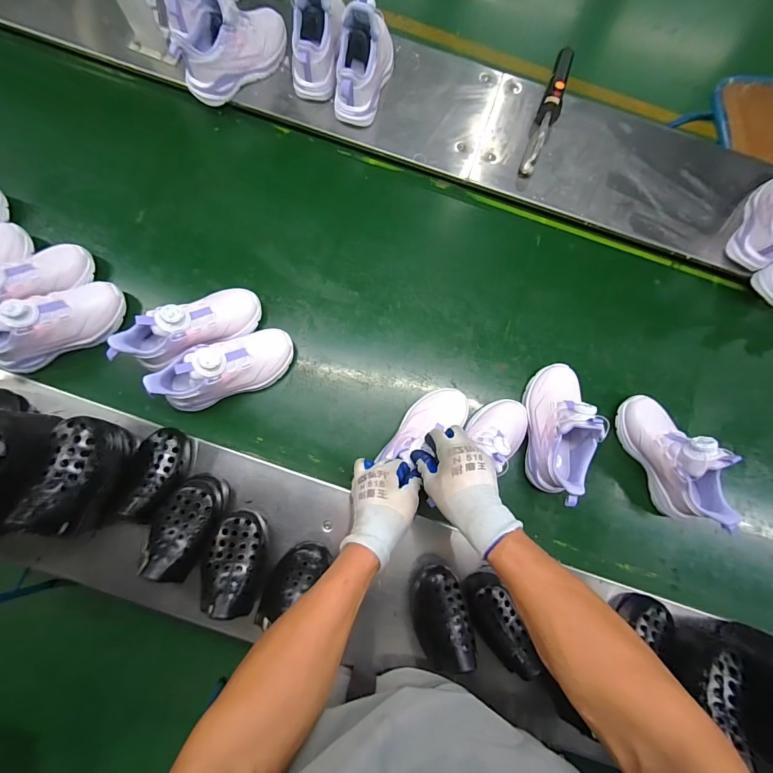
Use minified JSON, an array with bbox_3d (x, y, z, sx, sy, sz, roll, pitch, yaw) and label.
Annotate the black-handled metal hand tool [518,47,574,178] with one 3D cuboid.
[{"bbox_3d":[0.292,-0.495,0.659,0.034,0.044,0.265,19,81,1],"label":"black-handled metal hand tool"}]

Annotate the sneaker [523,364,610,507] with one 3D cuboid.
[{"bbox_3d":[0.265,0.064,0.559,0.074,0.128,0.208,6,81,-2],"label":"sneaker"}]

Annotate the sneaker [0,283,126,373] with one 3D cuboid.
[{"bbox_3d":[-0.515,-0.090,0.570,0.206,0.107,0.066,-32,84,-7],"label":"sneaker"}]

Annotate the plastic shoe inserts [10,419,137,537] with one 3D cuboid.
[{"bbox_3d":[-0.389,0.117,0.481,0.050,0.141,0.150,2,86,-3],"label":"plastic shoe inserts"}]

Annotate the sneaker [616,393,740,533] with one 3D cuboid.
[{"bbox_3d":[0.438,0.106,0.556,0.067,0.135,0.193,-19,82,-5],"label":"sneaker"}]

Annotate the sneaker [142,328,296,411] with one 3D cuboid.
[{"bbox_3d":[-0.241,-0.026,0.559,0.202,0.089,0.070,-23,82,-20],"label":"sneaker"}]

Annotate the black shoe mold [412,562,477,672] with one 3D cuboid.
[{"bbox_3d":[0.074,0.312,0.511,0.072,0.093,0.111,-13,87,-4],"label":"black shoe mold"}]

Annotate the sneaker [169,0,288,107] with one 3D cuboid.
[{"bbox_3d":[-0.264,-0.592,0.628,0.202,0.112,0.085,-35,89,-4],"label":"sneaker"}]

